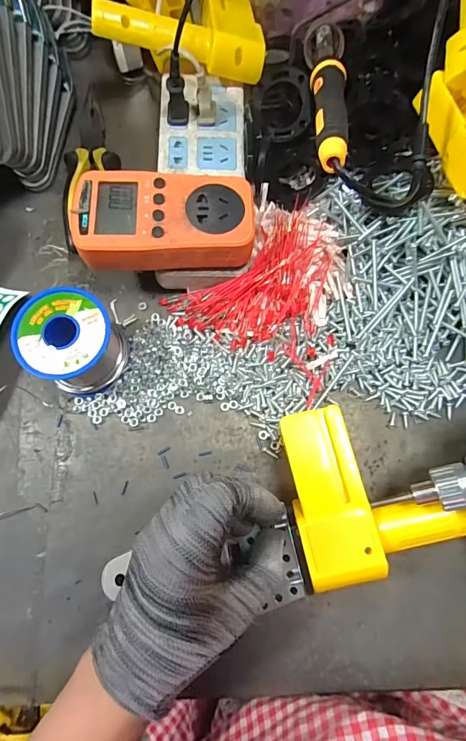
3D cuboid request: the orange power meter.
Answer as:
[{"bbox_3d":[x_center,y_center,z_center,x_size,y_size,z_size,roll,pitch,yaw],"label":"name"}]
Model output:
[{"bbox_3d":[-0.049,-0.109,0.295,0.126,0.029,0.071,-2,75,-1],"label":"orange power meter"}]

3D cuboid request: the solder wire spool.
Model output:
[{"bbox_3d":[-0.118,-0.020,0.301,0.065,0.058,0.068,0,77,0],"label":"solder wire spool"}]

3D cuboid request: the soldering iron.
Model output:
[{"bbox_3d":[0.068,-0.200,0.288,0.025,0.029,0.190,5,58,1],"label":"soldering iron"}]

